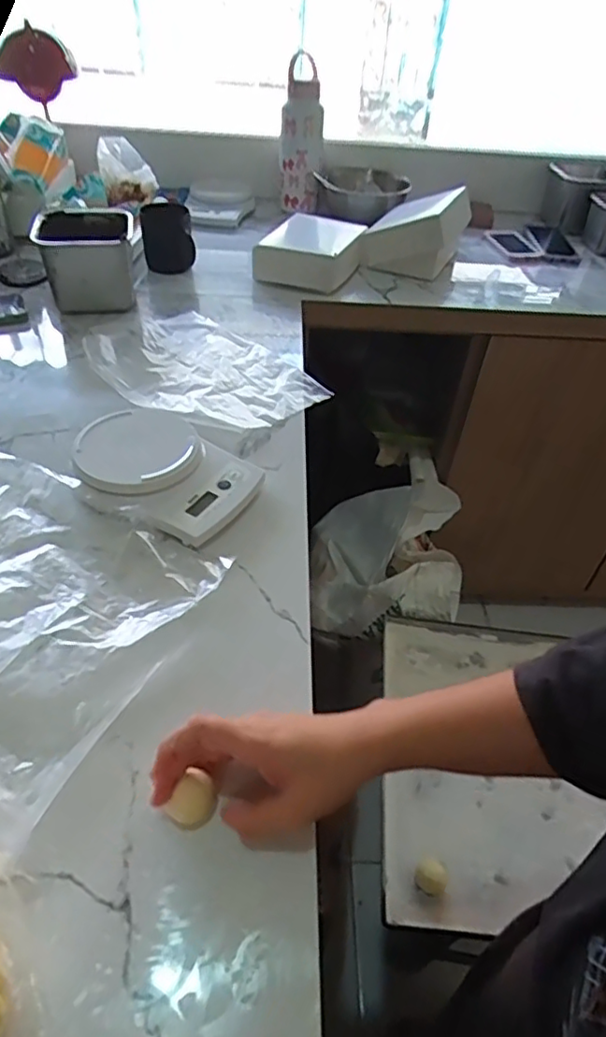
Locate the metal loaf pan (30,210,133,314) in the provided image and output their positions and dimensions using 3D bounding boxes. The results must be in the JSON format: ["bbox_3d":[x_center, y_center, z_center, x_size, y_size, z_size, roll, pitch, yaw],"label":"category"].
[{"bbox_3d":[-0.318,-0.387,0.889,0.130,0.100,0.129,-6,46,-11],"label":"metal loaf pan"}]

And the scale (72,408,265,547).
[{"bbox_3d":[-0.140,-0.052,0.614,0.181,0.035,0.134,29,50,22],"label":"scale"}]

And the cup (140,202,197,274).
[{"bbox_3d":[-0.226,-0.473,0.994,0.082,0.085,0.082,-7,46,-12],"label":"cup"}]

